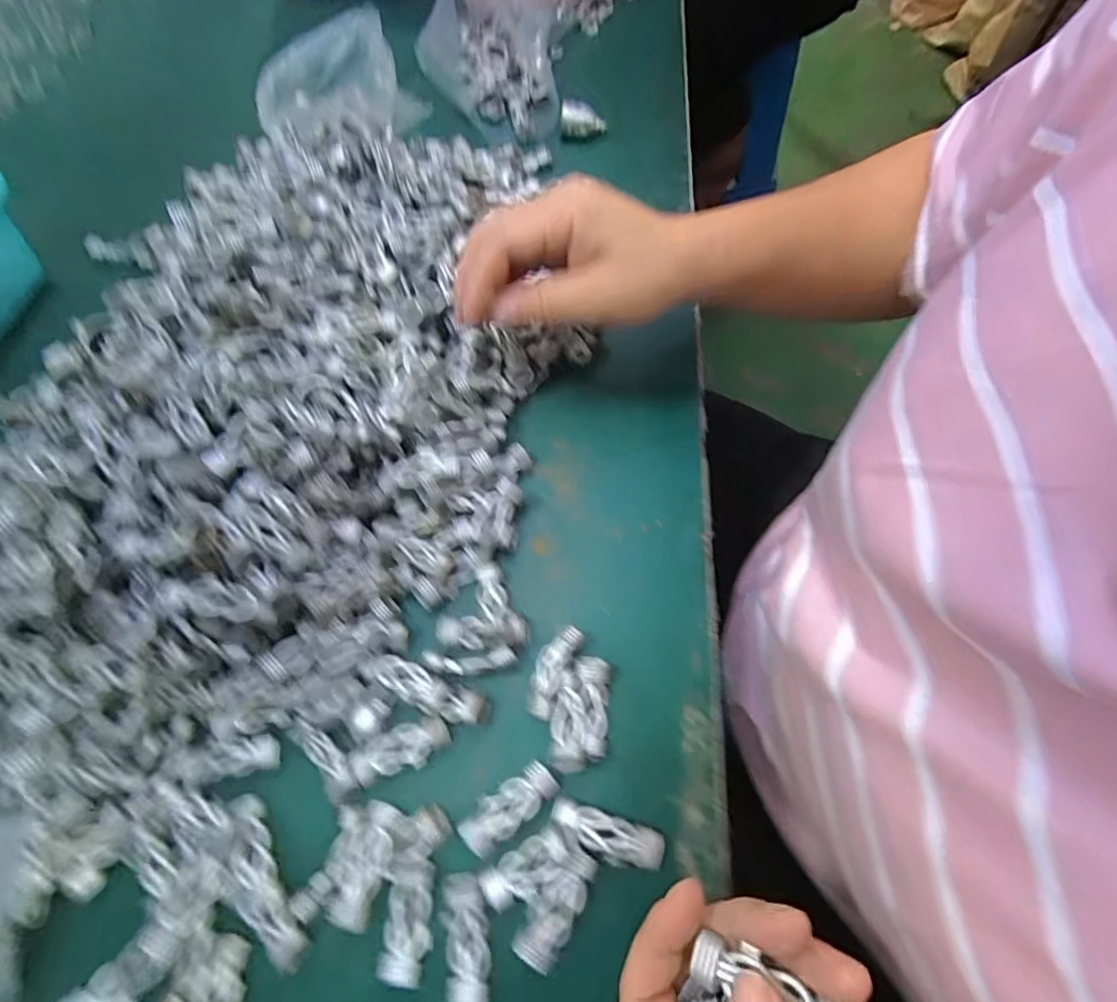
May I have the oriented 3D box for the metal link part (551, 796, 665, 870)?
[{"bbox_3d":[0.021,0.150,0.246,0.051,0.007,0.017,14,65,7],"label":"metal link part"}]

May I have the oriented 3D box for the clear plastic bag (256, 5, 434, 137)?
[{"bbox_3d":[-0.172,-0.327,0.429,0.126,0.080,0.014,-22,67,-7],"label":"clear plastic bag"}]

